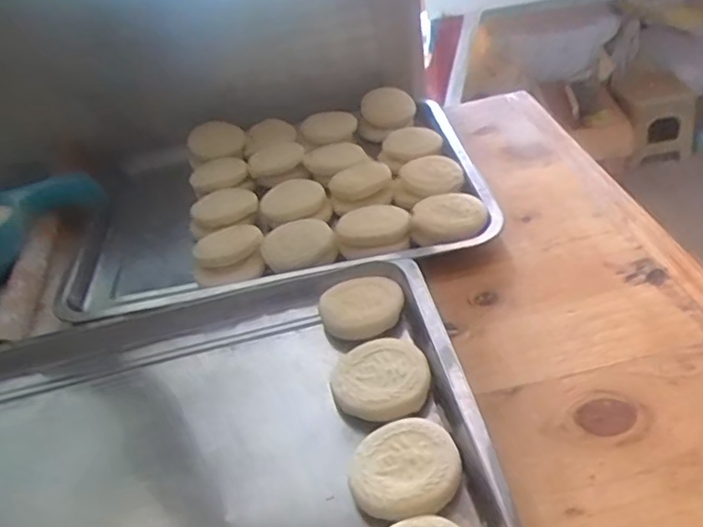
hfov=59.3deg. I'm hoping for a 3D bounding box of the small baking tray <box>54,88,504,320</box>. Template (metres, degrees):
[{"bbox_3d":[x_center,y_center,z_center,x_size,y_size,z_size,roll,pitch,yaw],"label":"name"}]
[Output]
[{"bbox_3d":[-0.090,-0.079,0.673,0.429,0.031,0.313,-13,38,-5],"label":"small baking tray"}]

